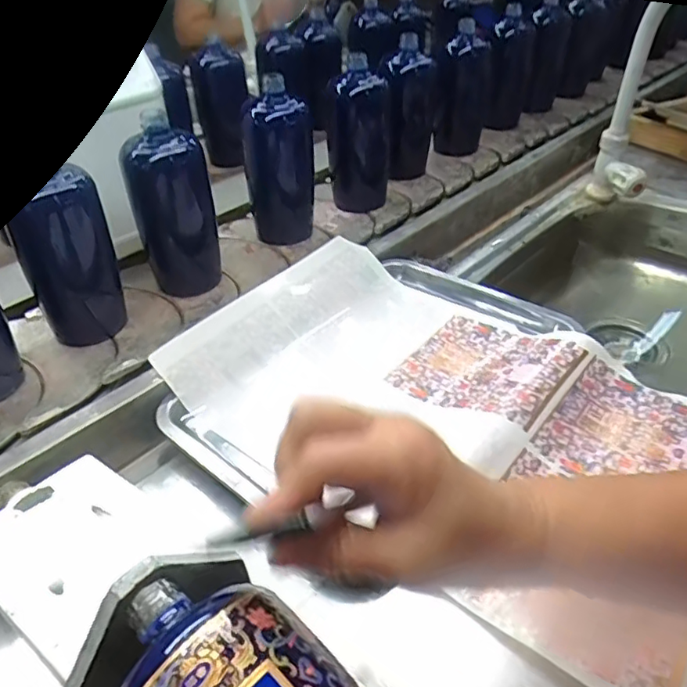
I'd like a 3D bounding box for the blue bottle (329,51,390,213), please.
[{"bbox_3d":[0.023,-0.281,0.792,0.079,0.178,0.060,3,39,7],"label":"blue bottle"}]

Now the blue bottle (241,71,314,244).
[{"bbox_3d":[-0.078,-0.216,0.711,0.063,0.182,0.054,25,46,30],"label":"blue bottle"}]

